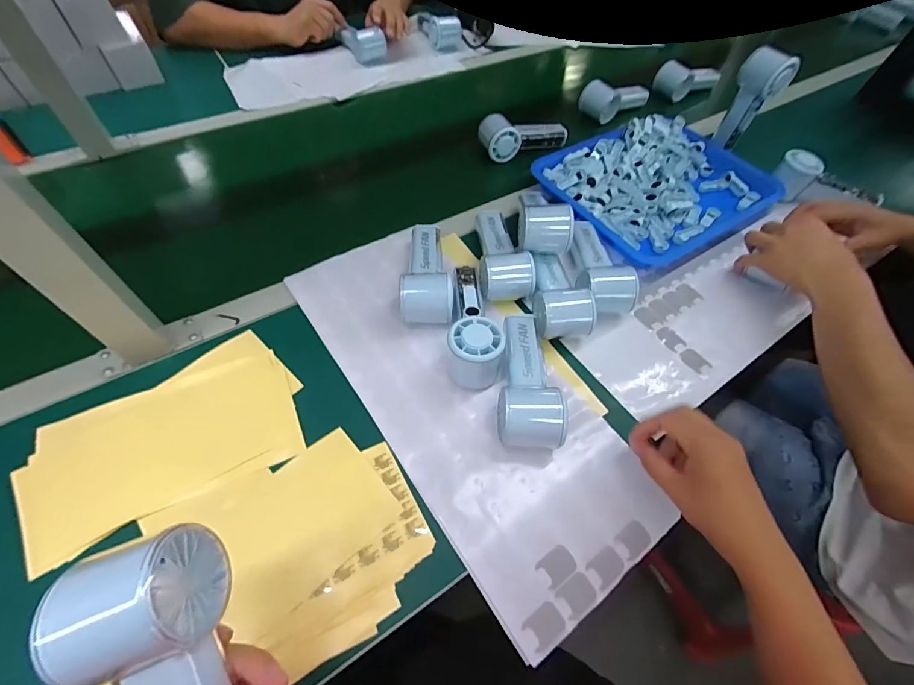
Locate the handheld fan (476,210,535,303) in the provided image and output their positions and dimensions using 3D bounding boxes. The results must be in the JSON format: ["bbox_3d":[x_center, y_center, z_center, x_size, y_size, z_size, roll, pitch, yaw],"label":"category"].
[{"bbox_3d":[0.058,-0.122,0.515,0.066,0.048,0.157,-1,56,-3],"label":"handheld fan"}]

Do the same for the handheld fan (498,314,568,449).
[{"bbox_3d":[0.073,0.033,0.414,0.056,0.058,0.154,5,56,0],"label":"handheld fan"}]

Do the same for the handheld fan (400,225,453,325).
[{"bbox_3d":[-0.034,-0.090,0.484,0.057,0.053,0.154,1,56,-2],"label":"handheld fan"}]

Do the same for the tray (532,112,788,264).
[{"bbox_3d":[0.338,-0.267,0.640,0.386,0.037,0.255,-27,61,-19],"label":"tray"}]

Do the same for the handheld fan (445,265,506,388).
[{"bbox_3d":[0.021,-0.026,0.446,0.055,0.059,0.145,5,56,0],"label":"handheld fan"}]

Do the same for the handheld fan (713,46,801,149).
[{"bbox_3d":[0.480,-0.398,0.654,0.045,0.134,0.058,-1,58,-3],"label":"handheld fan"}]

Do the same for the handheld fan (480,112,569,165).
[{"bbox_3d":[0.112,-0.363,0.688,0.160,0.049,0.066,-21,60,-16],"label":"handheld fan"}]

